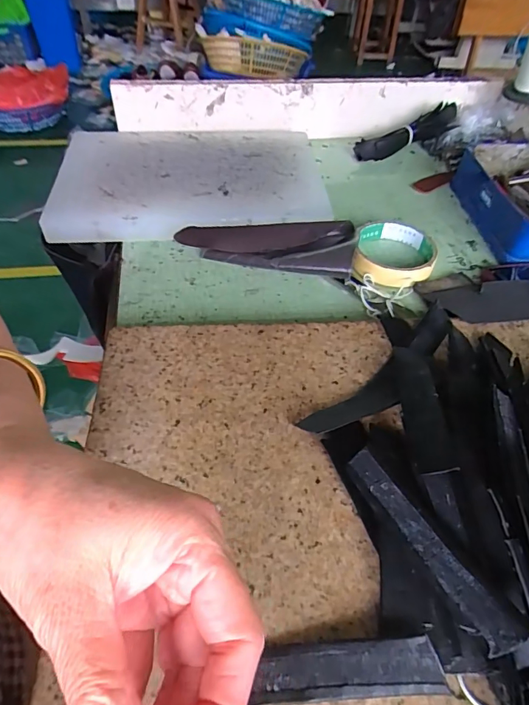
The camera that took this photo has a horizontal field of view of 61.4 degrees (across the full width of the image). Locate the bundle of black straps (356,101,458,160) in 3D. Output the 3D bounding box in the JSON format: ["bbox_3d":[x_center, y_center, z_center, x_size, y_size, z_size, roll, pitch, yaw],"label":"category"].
[{"bbox_3d":[0.201,-0.306,0.624,0.158,0.031,0.029,-26,54,-7],"label":"bundle of black straps"}]

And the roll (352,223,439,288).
[{"bbox_3d":[0.132,-0.102,0.455,0.079,0.025,0.089,12,50,8],"label":"roll"}]

